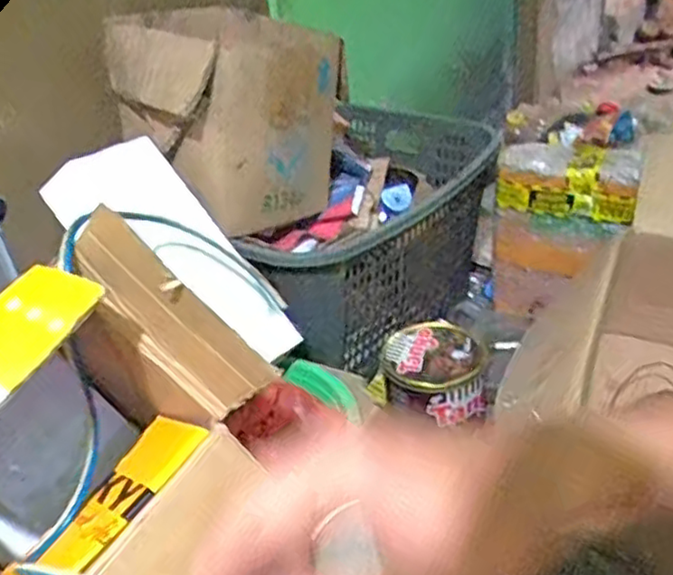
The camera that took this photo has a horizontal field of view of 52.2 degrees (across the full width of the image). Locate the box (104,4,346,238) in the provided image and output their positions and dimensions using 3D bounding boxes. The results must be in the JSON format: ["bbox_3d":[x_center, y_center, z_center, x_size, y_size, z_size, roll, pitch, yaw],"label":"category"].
[{"bbox_3d":[-0.155,-0.260,1.013,0.272,0.250,0.280,-24,37,-26],"label":"box"}]

